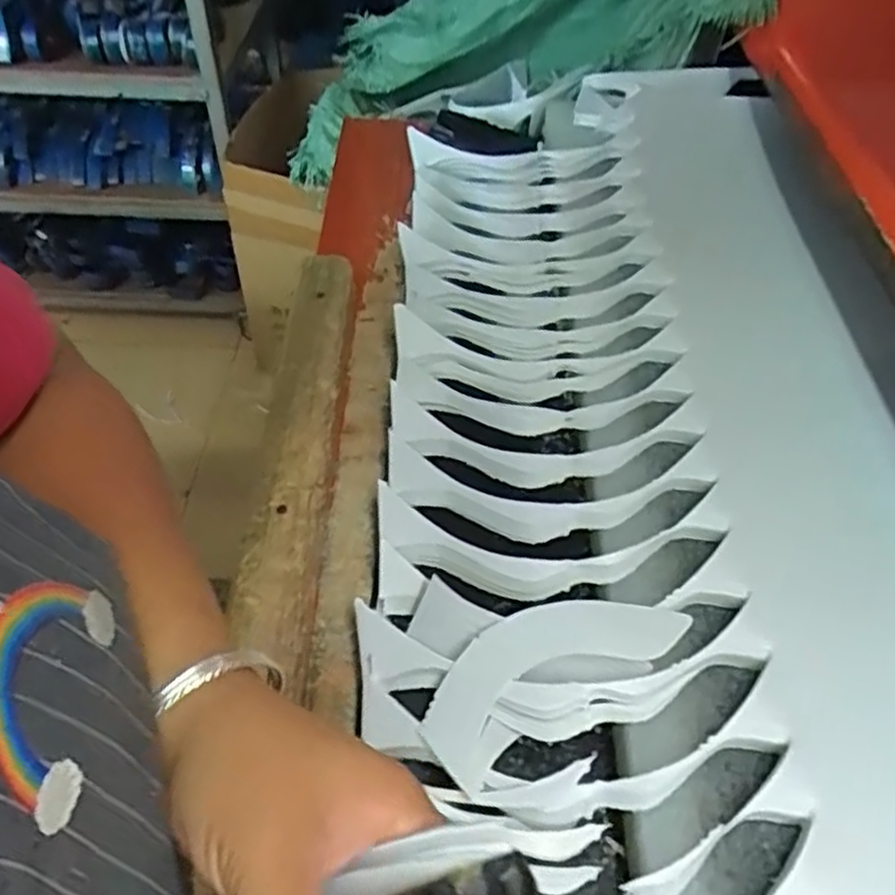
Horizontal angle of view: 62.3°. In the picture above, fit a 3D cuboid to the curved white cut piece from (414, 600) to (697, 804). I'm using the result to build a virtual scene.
[{"bbox_3d":[0.052,0.112,0.387,0.139,0.015,0.056,-26,53,-18],"label":"curved white cut piece"}]

